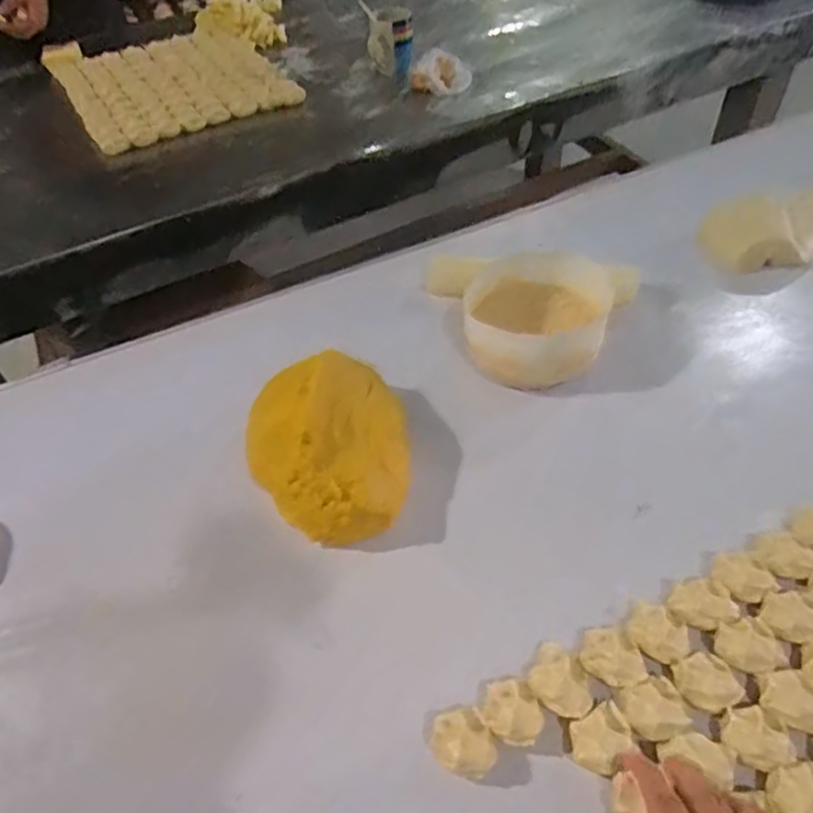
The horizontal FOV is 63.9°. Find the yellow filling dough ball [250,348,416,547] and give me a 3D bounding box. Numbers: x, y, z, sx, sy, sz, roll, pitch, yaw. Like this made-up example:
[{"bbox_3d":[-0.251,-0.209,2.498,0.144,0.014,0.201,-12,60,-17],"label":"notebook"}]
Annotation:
[{"bbox_3d":[-0.081,0.043,0.680,0.171,0.107,0.187,-9,49,-3],"label":"yellow filling dough ball"}]

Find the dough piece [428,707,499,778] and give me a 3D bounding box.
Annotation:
[{"bbox_3d":[0.046,0.265,0.514,0.050,0.033,0.048,-2,49,3],"label":"dough piece"}]

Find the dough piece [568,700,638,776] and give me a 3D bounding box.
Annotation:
[{"bbox_3d":[0.154,0.261,0.511,0.051,0.031,0.044,-23,51,-14],"label":"dough piece"}]

